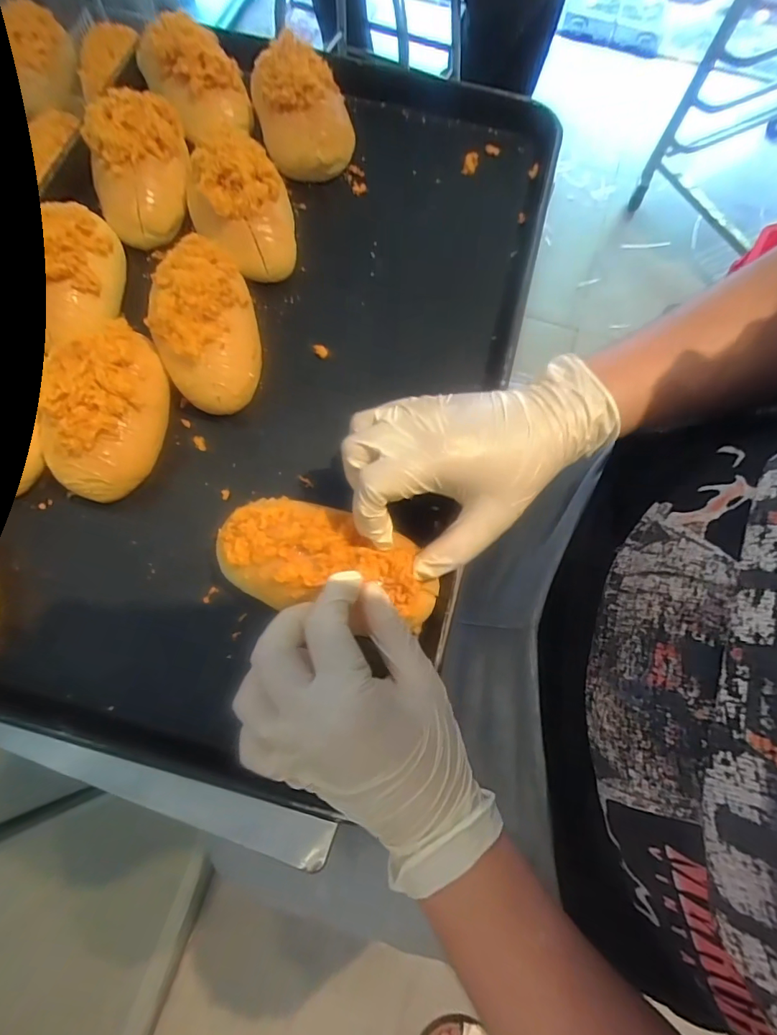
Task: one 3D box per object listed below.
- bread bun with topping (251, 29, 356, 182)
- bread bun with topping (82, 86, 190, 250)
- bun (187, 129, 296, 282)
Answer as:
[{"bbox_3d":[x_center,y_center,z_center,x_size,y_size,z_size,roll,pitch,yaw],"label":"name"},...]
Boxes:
[{"bbox_3d":[-0.076,-0.367,0.423,0.084,0.061,0.107,-13,74,-5],"label":"bread bun with topping"},{"bbox_3d":[-0.207,-0.295,0.396,0.076,0.052,0.121,-11,73,-4],"label":"bread bun with topping"},{"bbox_3d":[-0.120,-0.253,0.386,0.079,0.055,0.100,-10,73,-4],"label":"bun"}]

